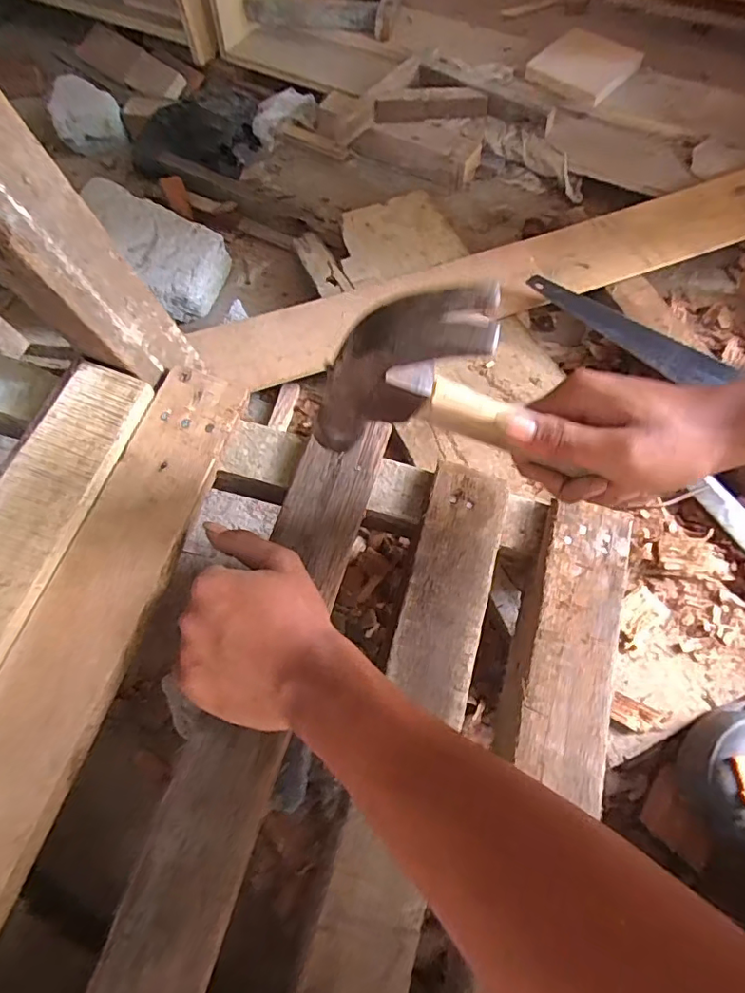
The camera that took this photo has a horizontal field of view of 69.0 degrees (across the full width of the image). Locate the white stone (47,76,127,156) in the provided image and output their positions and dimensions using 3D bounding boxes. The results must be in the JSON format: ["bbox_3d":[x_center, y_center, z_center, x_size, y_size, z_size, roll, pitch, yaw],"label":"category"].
[{"bbox_3d":[-0.420,-0.563,0.792,0.094,0.053,0.106,-25,65,-9],"label":"white stone"}]

